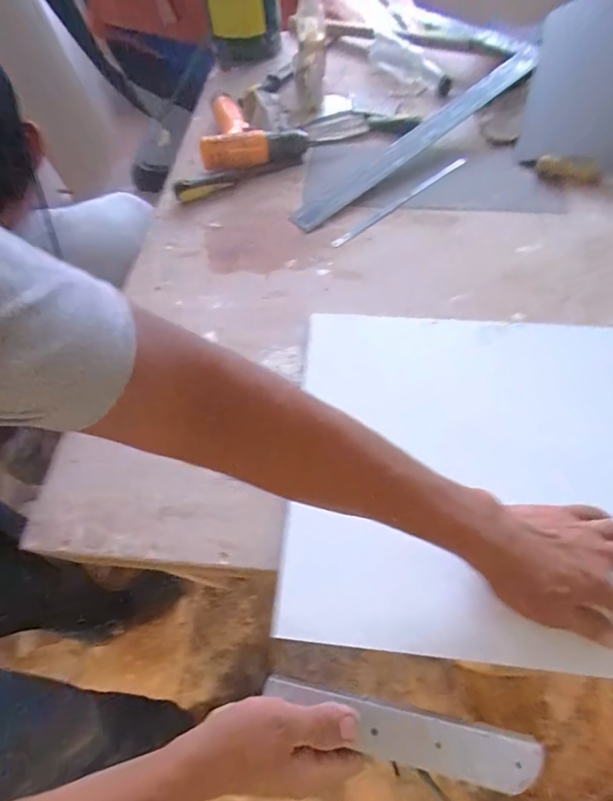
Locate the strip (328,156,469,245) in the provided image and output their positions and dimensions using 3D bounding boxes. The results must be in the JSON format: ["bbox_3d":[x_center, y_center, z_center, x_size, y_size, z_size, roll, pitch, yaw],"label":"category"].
[{"bbox_3d":[0.157,-0.331,0.670,0.301,0.008,0.017,-38,67,-15],"label":"strip"}]

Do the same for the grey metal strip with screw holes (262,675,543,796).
[{"bbox_3d":[0.065,0.256,0.313,0.202,0.010,0.038,6,63,17],"label":"grey metal strip with screw holes"}]

